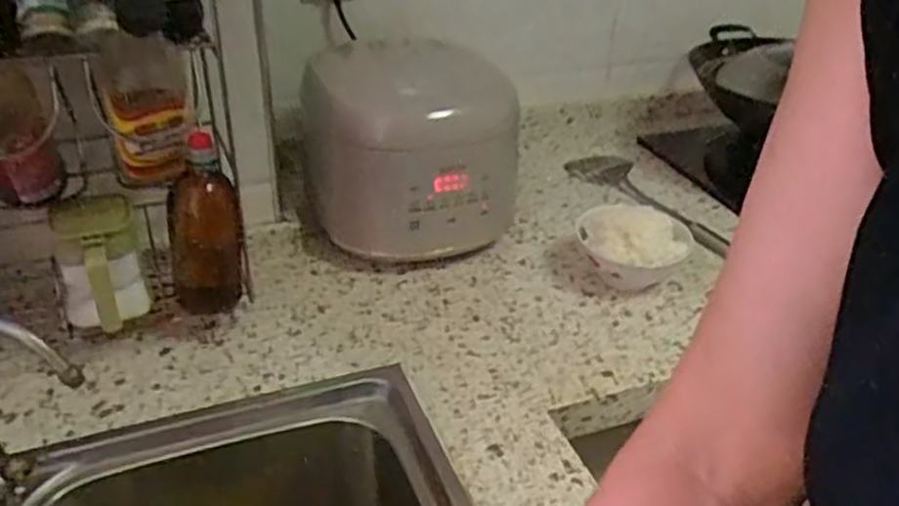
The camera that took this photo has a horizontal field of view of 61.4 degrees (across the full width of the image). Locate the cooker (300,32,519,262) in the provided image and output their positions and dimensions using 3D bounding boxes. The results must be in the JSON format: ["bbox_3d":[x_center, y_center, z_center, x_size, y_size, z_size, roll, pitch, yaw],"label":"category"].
[{"bbox_3d":[-0.043,-0.125,0.923,0.240,0.225,0.249,-2,33,-6],"label":"cooker"}]

